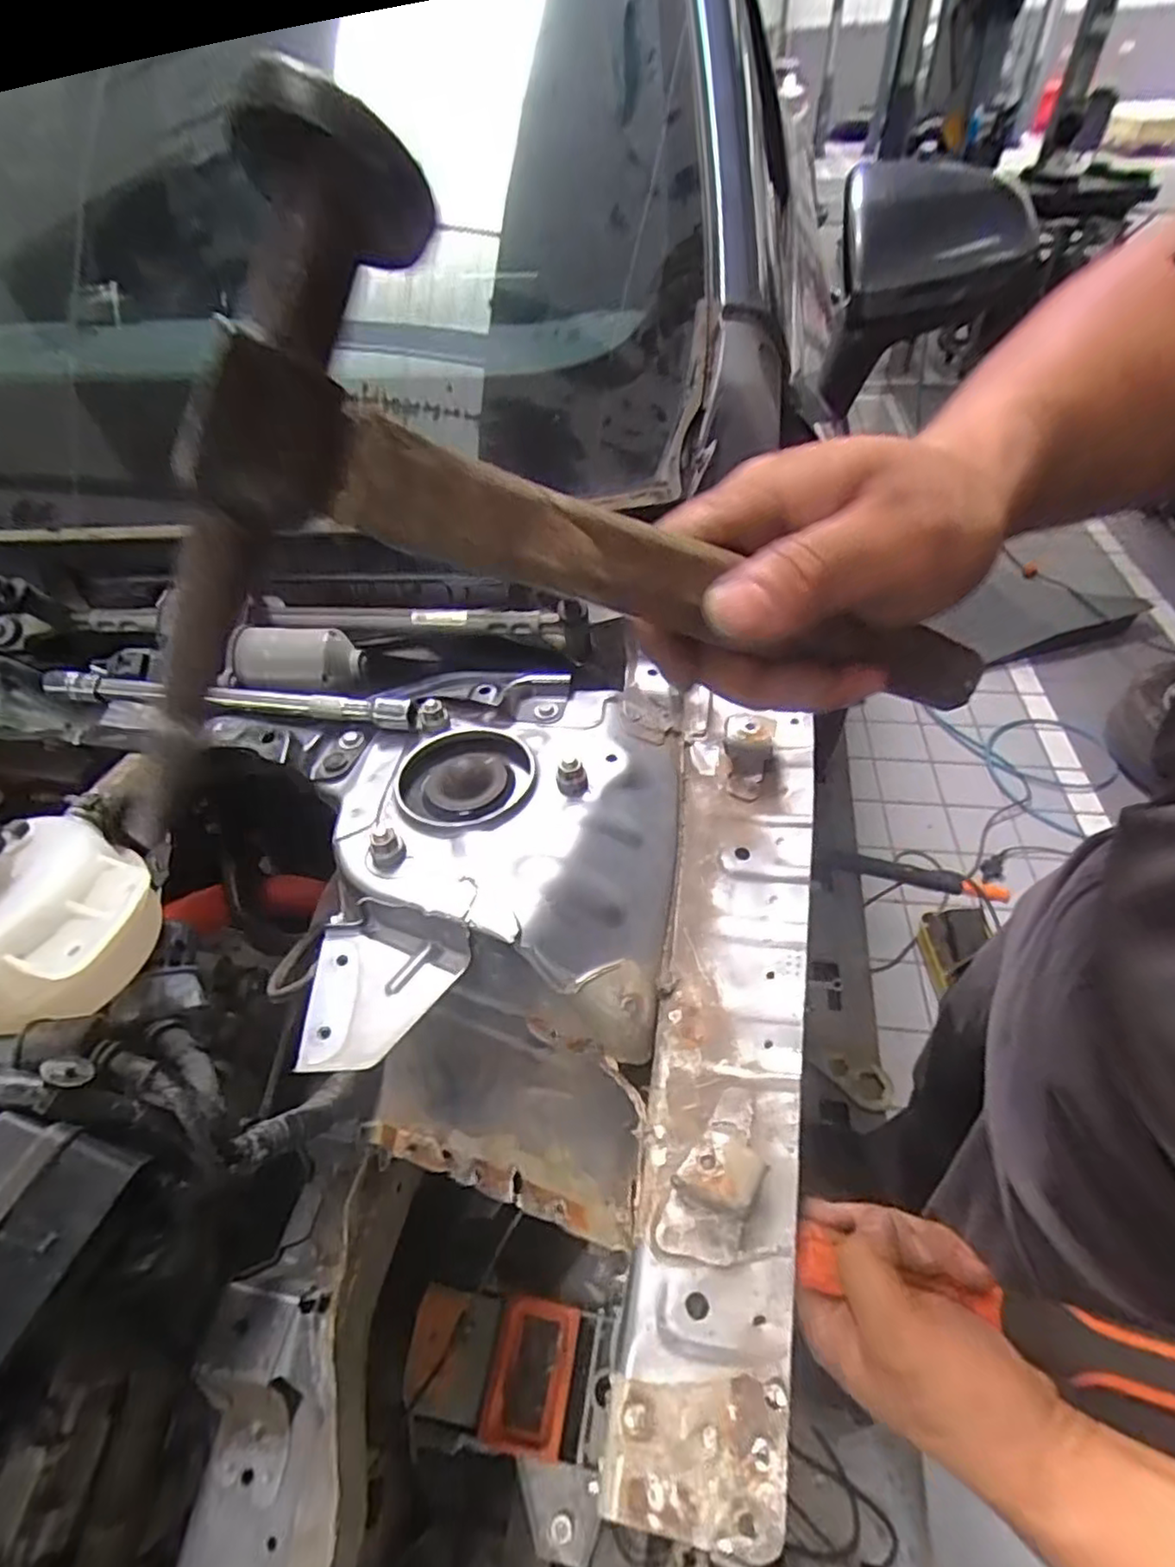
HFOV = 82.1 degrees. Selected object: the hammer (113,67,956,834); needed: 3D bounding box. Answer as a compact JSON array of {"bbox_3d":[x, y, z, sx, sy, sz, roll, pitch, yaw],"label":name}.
[{"bbox_3d":[0.038,-0.046,0.199,0.273,0.119,0.047,5,38,-35],"label":"hammer"}]

